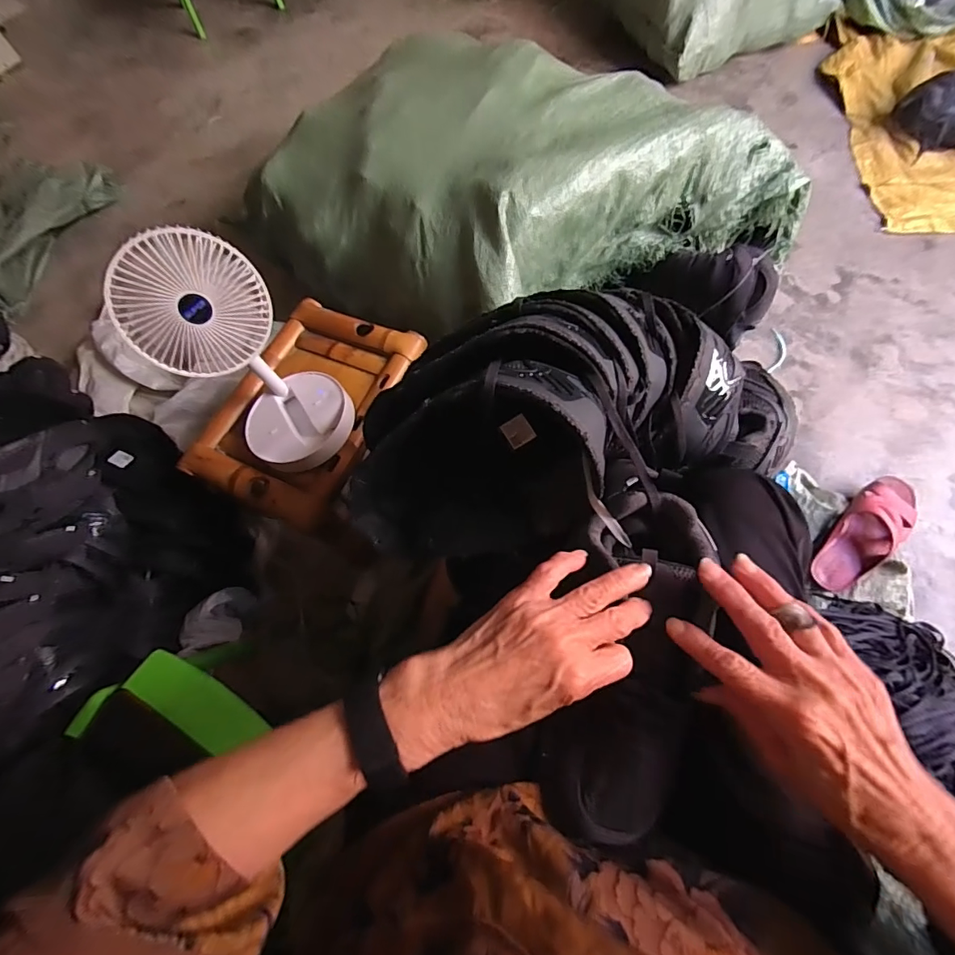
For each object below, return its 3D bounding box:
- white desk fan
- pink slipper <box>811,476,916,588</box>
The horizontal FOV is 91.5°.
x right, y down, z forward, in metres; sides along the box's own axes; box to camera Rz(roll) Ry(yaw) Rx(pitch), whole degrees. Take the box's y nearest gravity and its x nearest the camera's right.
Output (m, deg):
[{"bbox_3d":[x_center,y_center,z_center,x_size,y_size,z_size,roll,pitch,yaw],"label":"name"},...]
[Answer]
[{"bbox_3d":[-0.291,-0.137,0.612,0.159,0.301,0.169,-43,68,-13],"label":"white desk fan"},{"bbox_3d":[0.640,0.091,0.769,0.233,0.069,0.087,-41,68,-12],"label":"pink slipper"}]

